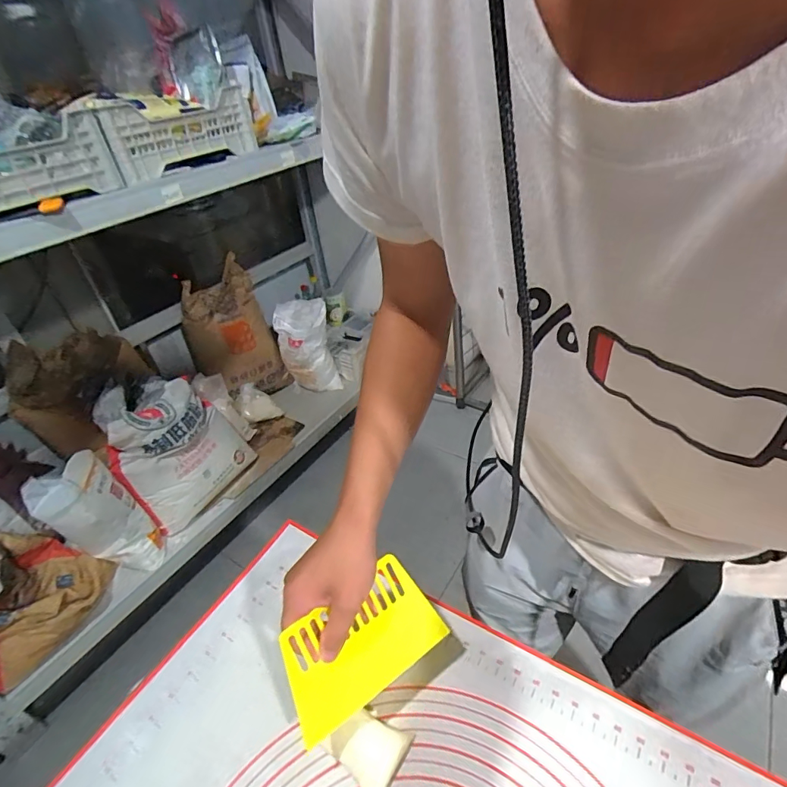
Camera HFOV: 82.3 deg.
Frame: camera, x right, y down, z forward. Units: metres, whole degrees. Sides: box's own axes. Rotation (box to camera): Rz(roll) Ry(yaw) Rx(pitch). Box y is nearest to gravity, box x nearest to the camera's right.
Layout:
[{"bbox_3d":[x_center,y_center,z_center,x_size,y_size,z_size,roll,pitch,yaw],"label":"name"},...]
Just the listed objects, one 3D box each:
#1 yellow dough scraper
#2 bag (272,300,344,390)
[{"bbox_3d":[-0.031,0.234,0.427,0.154,0.104,0.007,-29,5,-27],"label":"yellow dough scraper"},{"bbox_3d":[-0.355,-0.170,1.890,0.210,0.373,0.212,-12,37,-6],"label":"bag"}]

